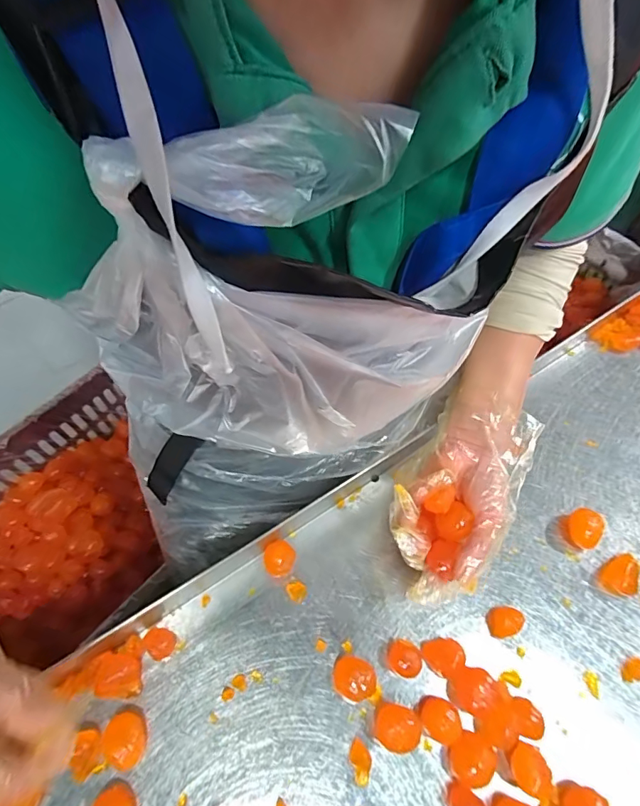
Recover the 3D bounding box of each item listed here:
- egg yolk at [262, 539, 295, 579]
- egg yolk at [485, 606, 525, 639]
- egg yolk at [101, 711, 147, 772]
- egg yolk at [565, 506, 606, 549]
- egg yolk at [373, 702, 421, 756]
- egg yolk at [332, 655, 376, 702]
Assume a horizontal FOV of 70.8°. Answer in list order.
[{"bbox_3d":[-0.035,0.132,0.381,0.029,0.018,0.027,38,66,19],"label":"egg yolk"},{"bbox_3d":[0.151,0.178,0.368,0.028,0.016,0.021,-14,61,-9],"label":"egg yolk"},{"bbox_3d":[-0.138,0.238,0.318,0.030,0.016,0.029,0,60,-1],"label":"egg yolk"},{"bbox_3d":[0.239,0.113,0.407,0.028,0.020,0.029,38,66,19],"label":"egg yolk"},{"bbox_3d":[0.056,0.234,0.324,0.032,0.014,0.027,18,61,9],"label":"egg yolk"},{"bbox_3d":[0.026,0.206,0.338,0.031,0.013,0.027,21,62,11],"label":"egg yolk"}]

